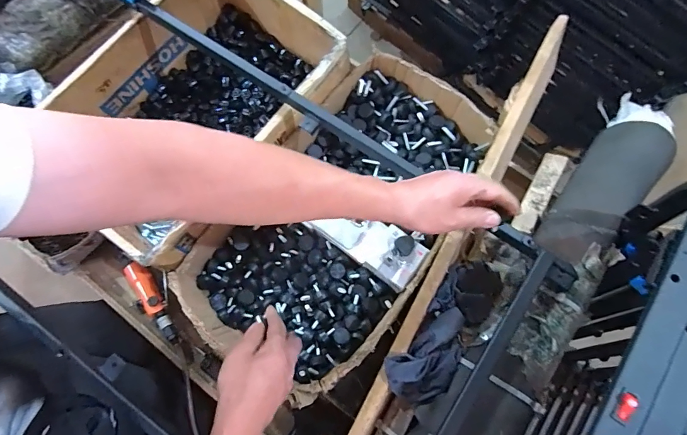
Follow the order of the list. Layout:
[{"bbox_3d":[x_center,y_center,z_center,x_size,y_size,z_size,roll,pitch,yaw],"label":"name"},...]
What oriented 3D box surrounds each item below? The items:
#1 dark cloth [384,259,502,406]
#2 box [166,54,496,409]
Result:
[{"bbox_3d":[0.152,0.160,0.553,0.088,0.049,0.236,39,78,8],"label":"dark cloth"},{"bbox_3d":[0.008,-0.003,0.688,0.327,0.103,0.597,39,78,8],"label":"box"}]

